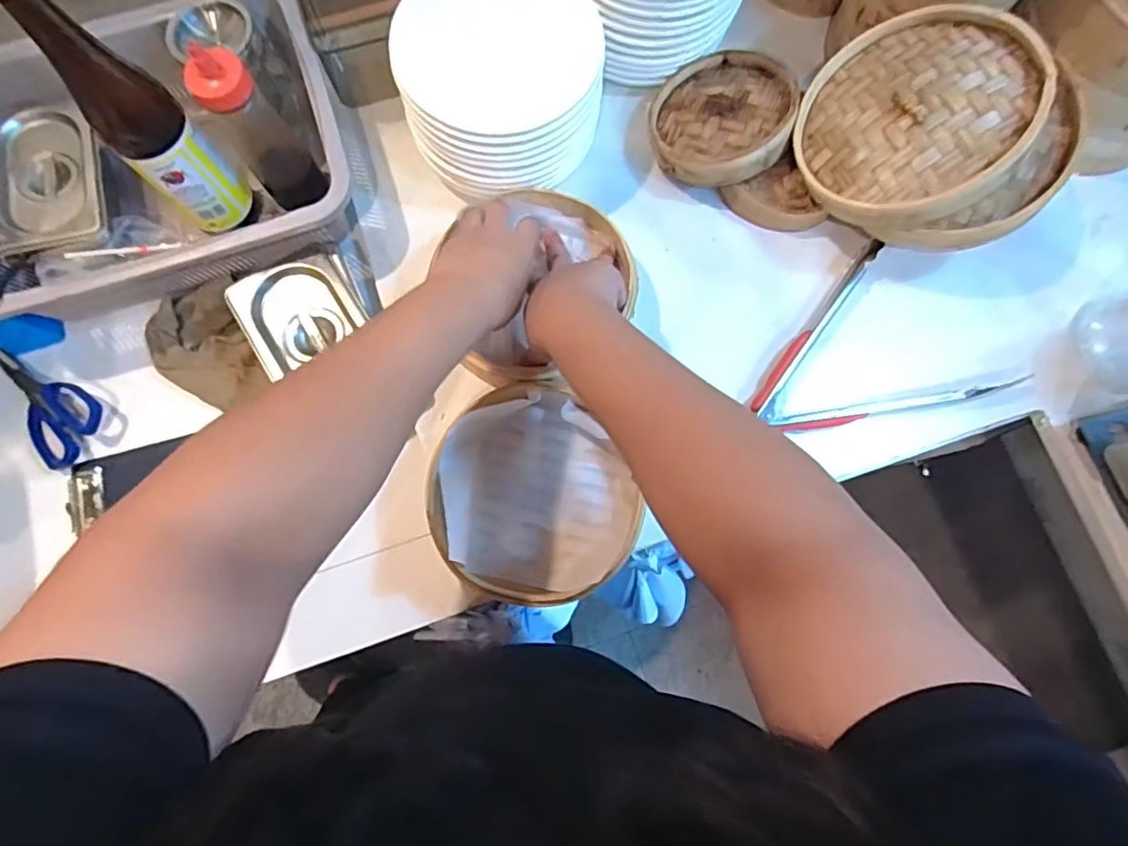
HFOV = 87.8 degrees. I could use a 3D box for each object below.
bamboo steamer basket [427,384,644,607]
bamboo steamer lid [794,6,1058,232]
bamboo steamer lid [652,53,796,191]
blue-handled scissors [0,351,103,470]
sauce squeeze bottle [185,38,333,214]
[{"bbox_3d":[-0.030,0.066,0.536,0.172,0.048,0.192,-38,81,-8],"label":"bamboo steamer basket"},{"bbox_3d":[0.326,-0.285,0.551,0.199,0.038,0.199,-6,78,30],"label":"bamboo steamer lid"},{"bbox_3d":[0.168,-0.327,0.626,0.143,0.028,0.147,-5,71,16],"label":"bamboo steamer lid"},{"bbox_3d":[-0.540,-0.020,0.591,0.145,0.018,0.080,34,80,6],"label":"blue-handled scissors"},{"bbox_3d":[-0.298,-0.285,0.576,0.053,0.175,0.066,44,81,8],"label":"sauce squeeze bottle"}]

